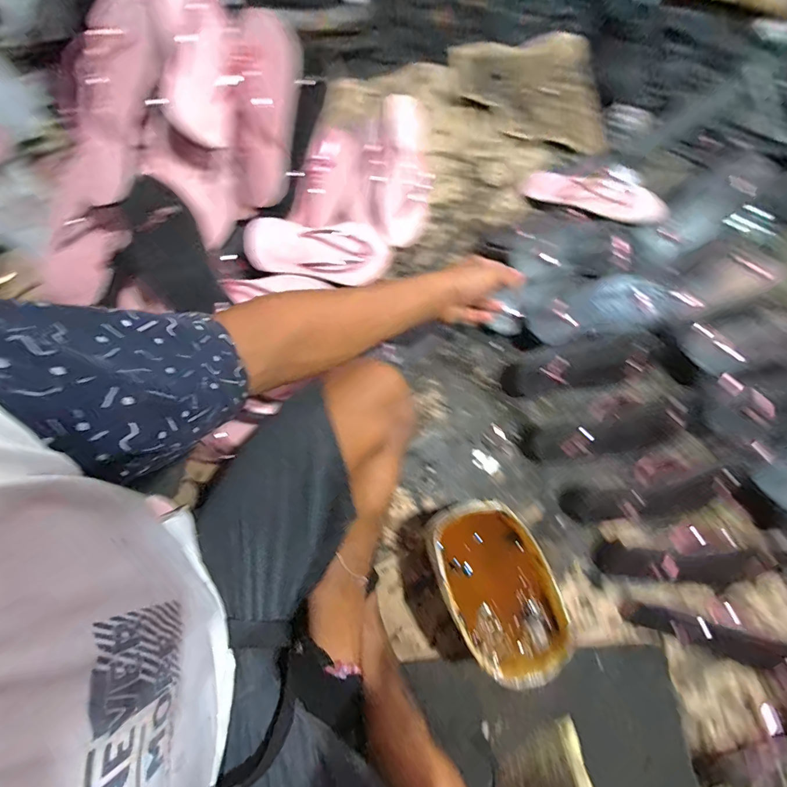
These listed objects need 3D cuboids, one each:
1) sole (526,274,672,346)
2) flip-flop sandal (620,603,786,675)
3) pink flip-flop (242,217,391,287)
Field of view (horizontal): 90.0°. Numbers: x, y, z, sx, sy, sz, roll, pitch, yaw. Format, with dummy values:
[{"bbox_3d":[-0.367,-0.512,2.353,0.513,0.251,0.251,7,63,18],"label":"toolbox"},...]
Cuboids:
[{"bbox_3d":[0.327,-0.130,0.640,0.212,0.040,0.090,-15,76,-4],"label":"sole"},{"bbox_3d":[0.446,0.326,0.516,0.249,0.064,0.061,15,76,4],"label":"flip-flop sandal"},{"bbox_3d":[-0.102,-0.218,0.588,0.227,0.050,0.079,-7,73,-32],"label":"pink flip-flop"}]

